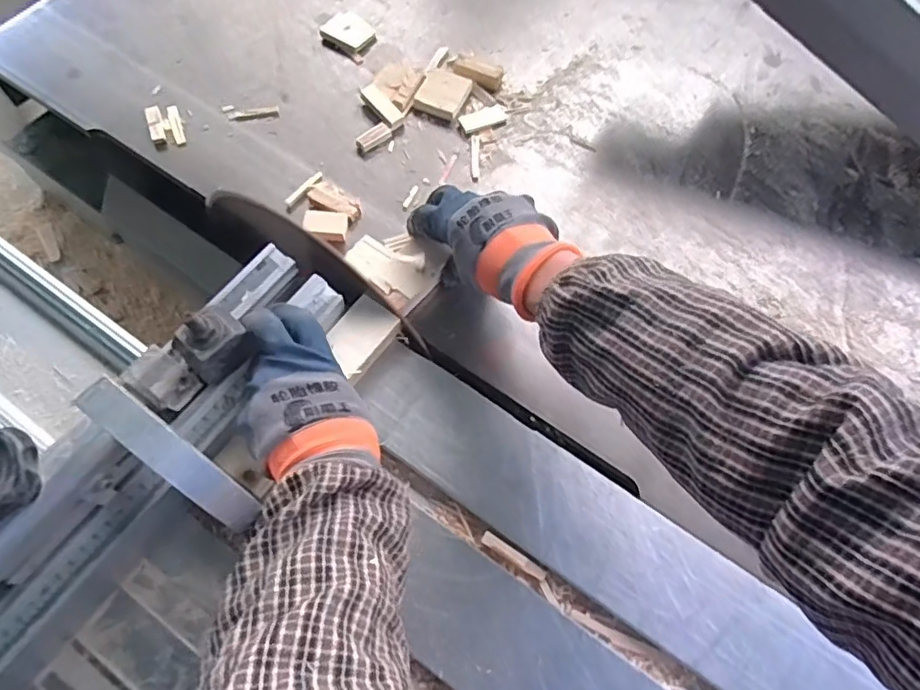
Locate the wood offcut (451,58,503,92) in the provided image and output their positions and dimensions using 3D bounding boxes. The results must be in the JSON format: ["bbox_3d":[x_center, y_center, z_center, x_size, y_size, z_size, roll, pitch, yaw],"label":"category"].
[{"bbox_3d":[0.019,-0.300,0.647,0.055,0.021,0.020,18,66,5],"label":"wood offcut"}]

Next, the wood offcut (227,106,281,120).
[{"bbox_3d":[-0.219,-0.246,0.620,0.053,0.005,0.010,-9,66,-7],"label":"wood offcut"}]

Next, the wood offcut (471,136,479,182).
[{"bbox_3d":[0.016,-0.194,0.604,0.009,0.004,0.058,2,65,-2],"label":"wood offcut"}]

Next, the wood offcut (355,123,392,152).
[{"bbox_3d":[-0.089,-0.215,0.605,0.038,0.010,0.017,-33,71,-16],"label":"wood offcut"}]

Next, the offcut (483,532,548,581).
[{"bbox_3d":[0.042,0.163,0.452,0.055,0.004,0.009,32,68,11],"label":"offcut"}]

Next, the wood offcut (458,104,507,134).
[{"bbox_3d":[0.026,-0.243,0.627,0.053,0.004,0.026,-23,69,-13],"label":"wood offcut"}]

